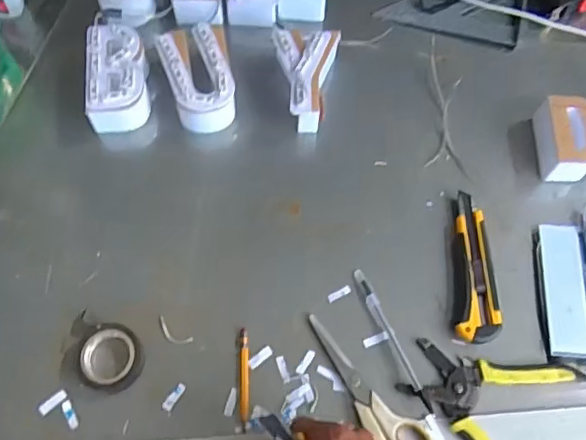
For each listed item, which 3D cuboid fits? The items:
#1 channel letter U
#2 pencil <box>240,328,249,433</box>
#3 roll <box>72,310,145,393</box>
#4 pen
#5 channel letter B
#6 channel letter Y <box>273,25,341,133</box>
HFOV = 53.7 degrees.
[{"bbox_3d":[-0.103,-0.157,0.643,0.074,0.049,0.114,-12,68,-7],"label":"channel letter U"},{"bbox_3d":[-0.045,0.146,0.534,0.008,0.004,0.090,-1,67,-3],"label":"pencil"},{"bbox_3d":[-0.177,0.125,0.538,0.071,0.015,0.062,12,67,3],"label":"roll"},{"bbox_3d":[0.094,0.111,0.552,0.013,0.014,0.147,-20,69,-10],"label":"pen"},{"bbox_3d":[-0.193,-0.156,0.640,0.064,0.045,0.118,-6,67,-5],"label":"channel letter B"},{"bbox_3d":[0.011,-0.158,0.648,0.071,0.045,0.120,6,67,0],"label":"channel letter Y"}]

